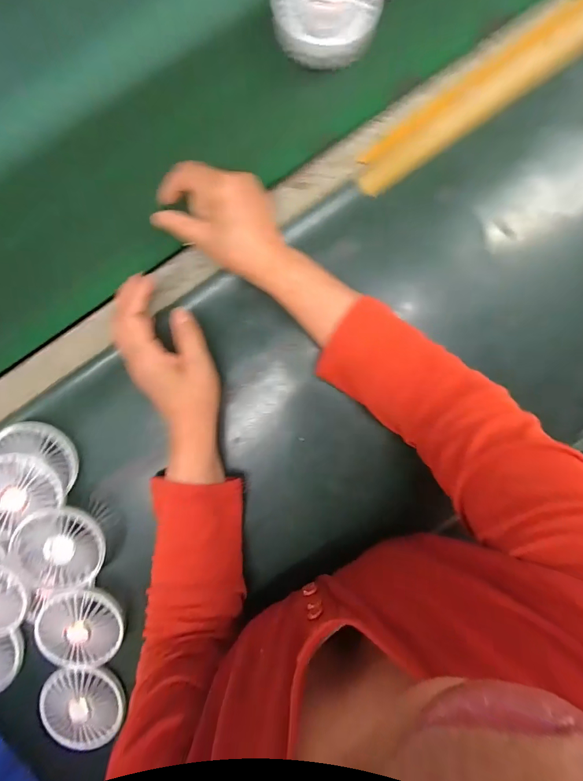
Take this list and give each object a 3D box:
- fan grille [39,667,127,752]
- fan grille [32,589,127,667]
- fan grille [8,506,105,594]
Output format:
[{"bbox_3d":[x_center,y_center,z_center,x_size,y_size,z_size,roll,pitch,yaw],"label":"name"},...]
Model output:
[{"bbox_3d":[-0.229,0.350,0.421,0.083,0.022,0.094,-40,89,1],"label":"fan grille"},{"bbox_3d":[-0.229,0.259,0.411,0.086,0.018,0.088,0,90,1],"label":"fan grille"},{"bbox_3d":[-0.247,0.170,0.401,0.096,0.013,0.087,-18,90,1],"label":"fan grille"}]

